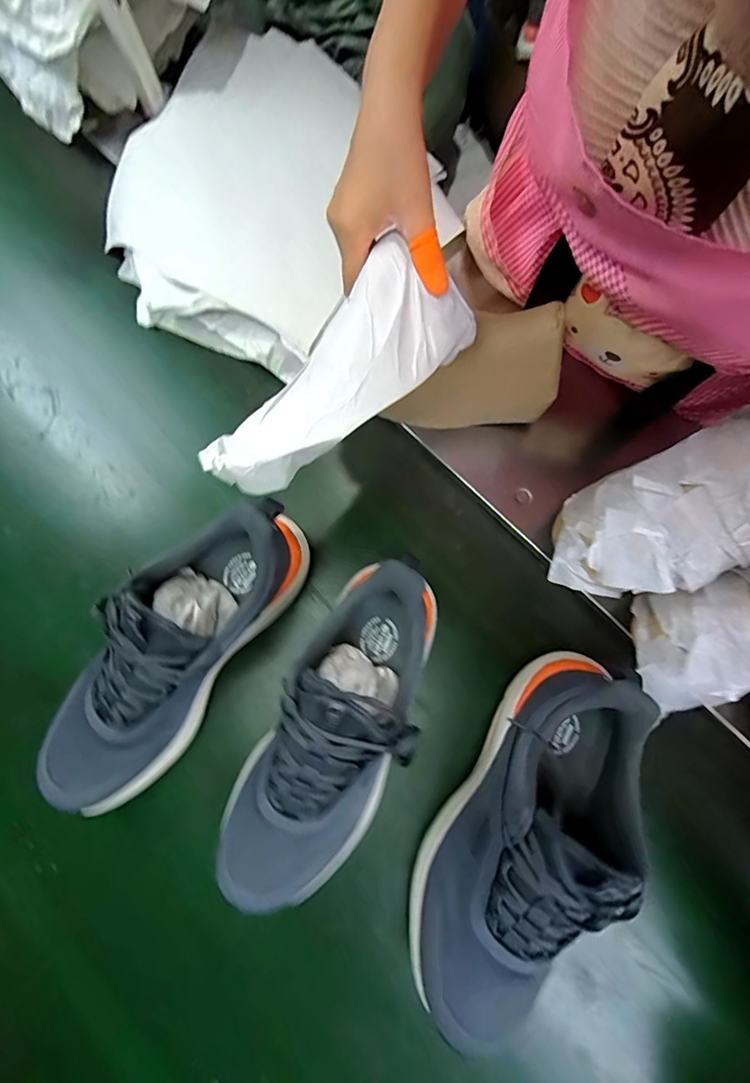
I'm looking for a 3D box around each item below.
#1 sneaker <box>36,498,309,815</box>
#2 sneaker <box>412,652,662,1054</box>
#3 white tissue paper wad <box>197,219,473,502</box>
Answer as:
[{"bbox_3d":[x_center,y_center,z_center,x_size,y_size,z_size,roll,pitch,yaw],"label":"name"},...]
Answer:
[{"bbox_3d":[-0.187,0.094,0.403,0.110,0.150,0.310,37,80,8],"label":"sneaker"},{"bbox_3d":[0.124,0.239,0.362,0.117,0.151,0.307,27,78,6],"label":"sneaker"},{"bbox_3d":[-0.019,-0.115,0.300,0.082,0.034,0.218,39,73,9],"label":"white tissue paper wad"}]

